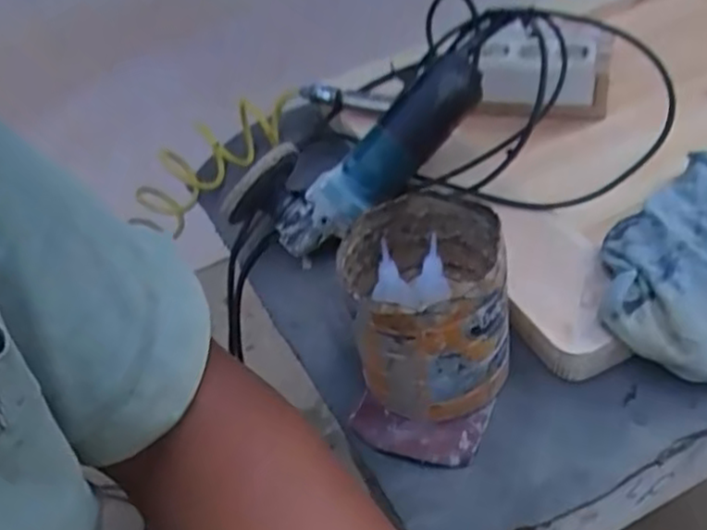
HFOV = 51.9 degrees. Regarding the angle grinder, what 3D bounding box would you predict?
[{"bbox_3d":[0.004,-0.108,0.715,0.279,0.091,0.107,-32,49,8],"label":"angle grinder"}]

